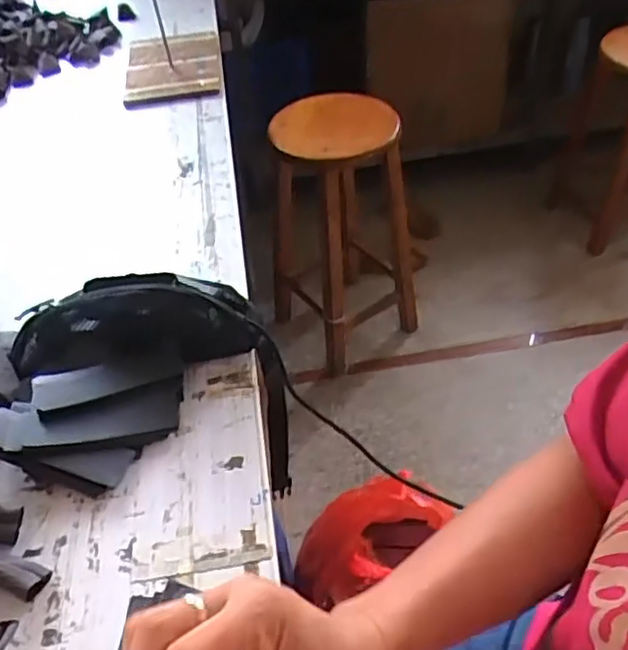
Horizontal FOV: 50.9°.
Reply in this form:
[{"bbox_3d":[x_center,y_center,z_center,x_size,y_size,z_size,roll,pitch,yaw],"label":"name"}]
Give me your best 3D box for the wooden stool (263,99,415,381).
[{"bbox_3d":[0.075,-0.222,1.606,0.360,0.639,0.336,-6,45,0],"label":"wooden stool"}]

